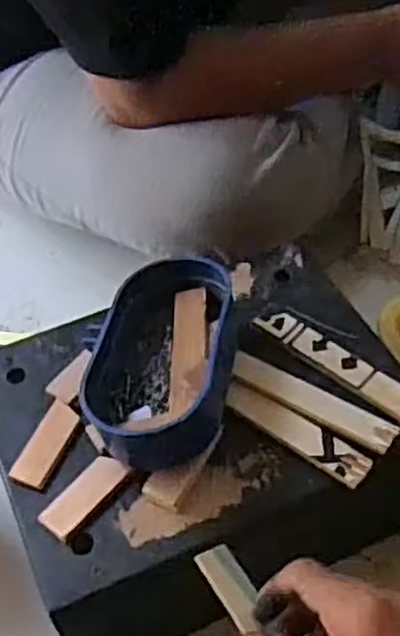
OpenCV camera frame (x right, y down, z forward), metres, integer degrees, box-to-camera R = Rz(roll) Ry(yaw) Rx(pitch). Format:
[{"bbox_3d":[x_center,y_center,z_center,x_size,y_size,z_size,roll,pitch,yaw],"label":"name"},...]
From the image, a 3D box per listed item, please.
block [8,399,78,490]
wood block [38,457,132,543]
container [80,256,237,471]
[{"bbox_3d":[-0.099,0.081,0.506,0.024,0.008,0.059,17,53,15],"label":"block"},{"bbox_3d":[-0.072,0.110,0.483,0.023,0.009,0.058,34,59,26],"label":"wood block"},{"bbox_3d":[-0.024,0.021,0.519,0.089,0.062,0.147,7,51,8],"label":"container"}]

